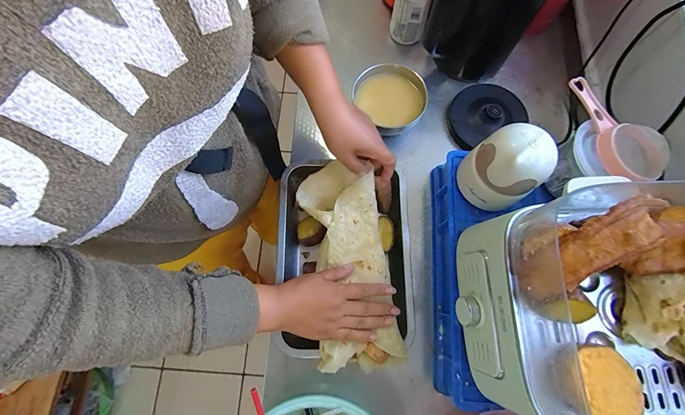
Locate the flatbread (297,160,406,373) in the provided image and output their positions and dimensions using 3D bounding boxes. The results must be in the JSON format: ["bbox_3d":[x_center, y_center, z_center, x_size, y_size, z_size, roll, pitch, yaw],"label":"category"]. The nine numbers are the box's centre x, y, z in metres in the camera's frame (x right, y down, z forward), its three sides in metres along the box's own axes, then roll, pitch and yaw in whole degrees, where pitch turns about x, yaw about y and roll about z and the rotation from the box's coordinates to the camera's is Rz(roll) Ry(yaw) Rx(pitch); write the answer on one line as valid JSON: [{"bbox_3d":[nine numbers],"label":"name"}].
[{"bbox_3d":[0.007,0.083,0.478,0.119,0.064,0.296,-10,75,-2],"label":"flatbread"}]

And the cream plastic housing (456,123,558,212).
[{"bbox_3d":[0.212,-0.051,0.411,0.075,0.110,0.087,-33,78,-7],"label":"cream plastic housing"}]

